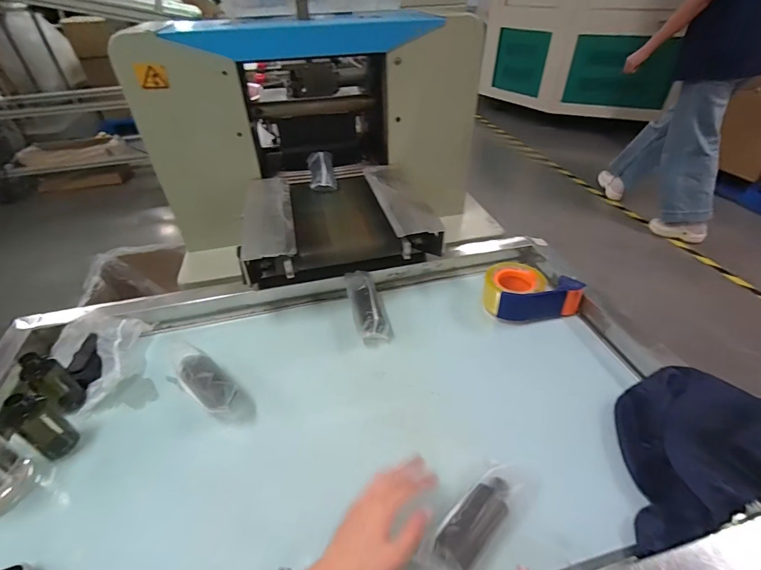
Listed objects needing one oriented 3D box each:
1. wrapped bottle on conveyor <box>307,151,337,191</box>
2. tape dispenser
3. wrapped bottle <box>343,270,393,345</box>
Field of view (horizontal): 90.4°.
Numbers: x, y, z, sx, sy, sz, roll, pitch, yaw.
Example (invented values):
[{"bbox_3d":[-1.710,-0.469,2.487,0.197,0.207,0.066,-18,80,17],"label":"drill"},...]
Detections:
[{"bbox_3d":[-0.128,-0.251,0.821,0.054,0.047,0.134,-8,40,-7],"label":"wrapped bottle on conveyor"},{"bbox_3d":[0.273,0.009,0.695,0.160,0.062,0.096,-4,39,-2],"label":"tape dispenser"},{"bbox_3d":[-0.024,0.031,0.682,0.061,0.055,0.160,-13,53,-13],"label":"wrapped bottle"}]

